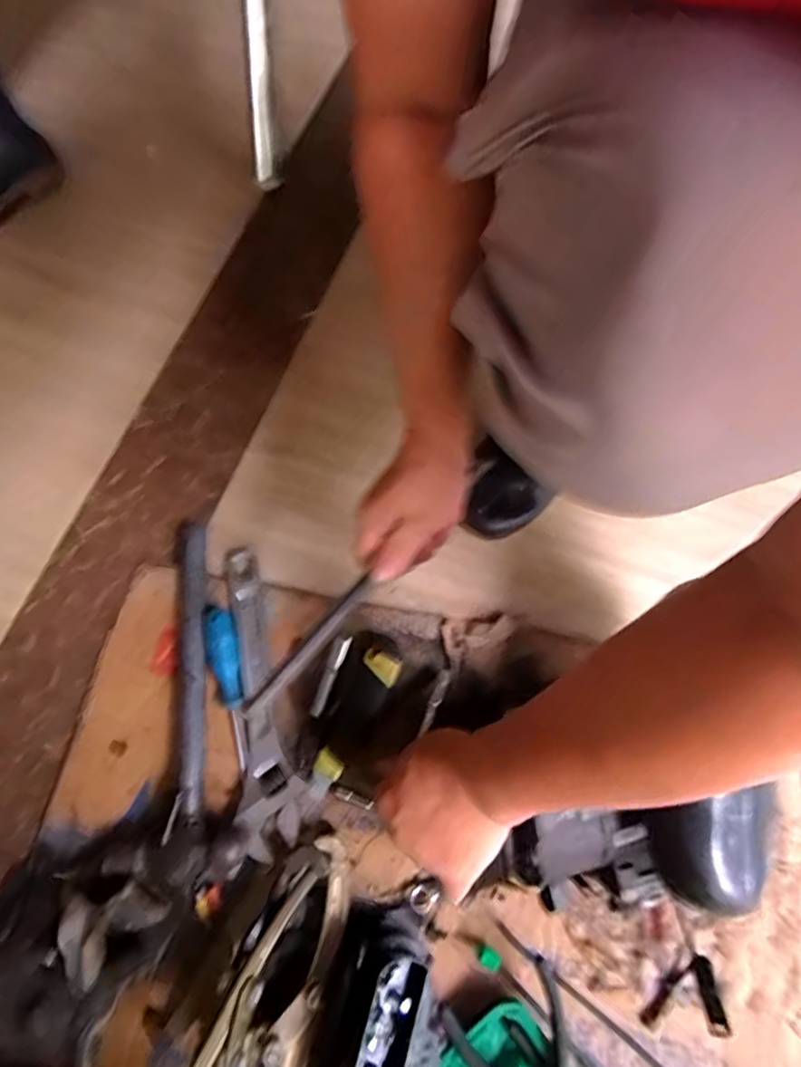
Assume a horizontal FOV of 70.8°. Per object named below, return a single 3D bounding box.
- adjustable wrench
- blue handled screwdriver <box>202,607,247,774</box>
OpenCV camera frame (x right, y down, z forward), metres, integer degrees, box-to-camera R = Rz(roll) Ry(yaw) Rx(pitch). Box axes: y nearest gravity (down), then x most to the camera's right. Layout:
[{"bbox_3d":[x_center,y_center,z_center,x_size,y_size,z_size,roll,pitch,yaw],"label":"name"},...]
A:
[{"bbox_3d":[-0.139,0.148,0.549,0.056,0.016,0.291,-9,69,-2],"label":"adjustable wrench"},{"bbox_3d":[-0.168,0.146,0.544,0.030,0.023,0.152,-13,69,-4],"label":"blue handled screwdriver"}]

